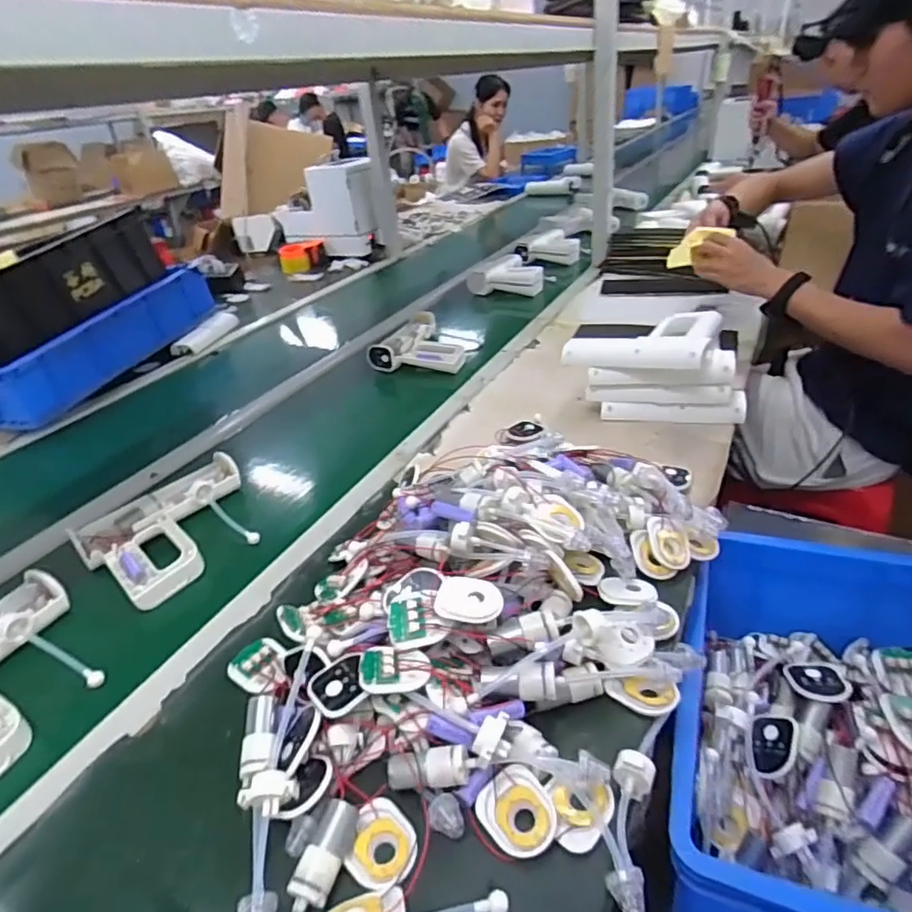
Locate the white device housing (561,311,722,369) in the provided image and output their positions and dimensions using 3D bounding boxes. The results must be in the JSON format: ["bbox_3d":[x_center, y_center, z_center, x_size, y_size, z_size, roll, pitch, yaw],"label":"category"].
[{"bbox_3d":[0.287,-0.184,0.901,0.205,0.040,0.173,13,37,29],"label":"white device housing"}]

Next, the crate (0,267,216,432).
[{"bbox_3d":[-0.860,-0.255,1.283,0.381,0.116,0.581,4,34,16],"label":"crate"}]

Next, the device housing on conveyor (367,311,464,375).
[{"bbox_3d":[-0.062,-0.237,1.199,0.188,0.049,0.229,1,33,12],"label":"device housing on conveyor"}]

